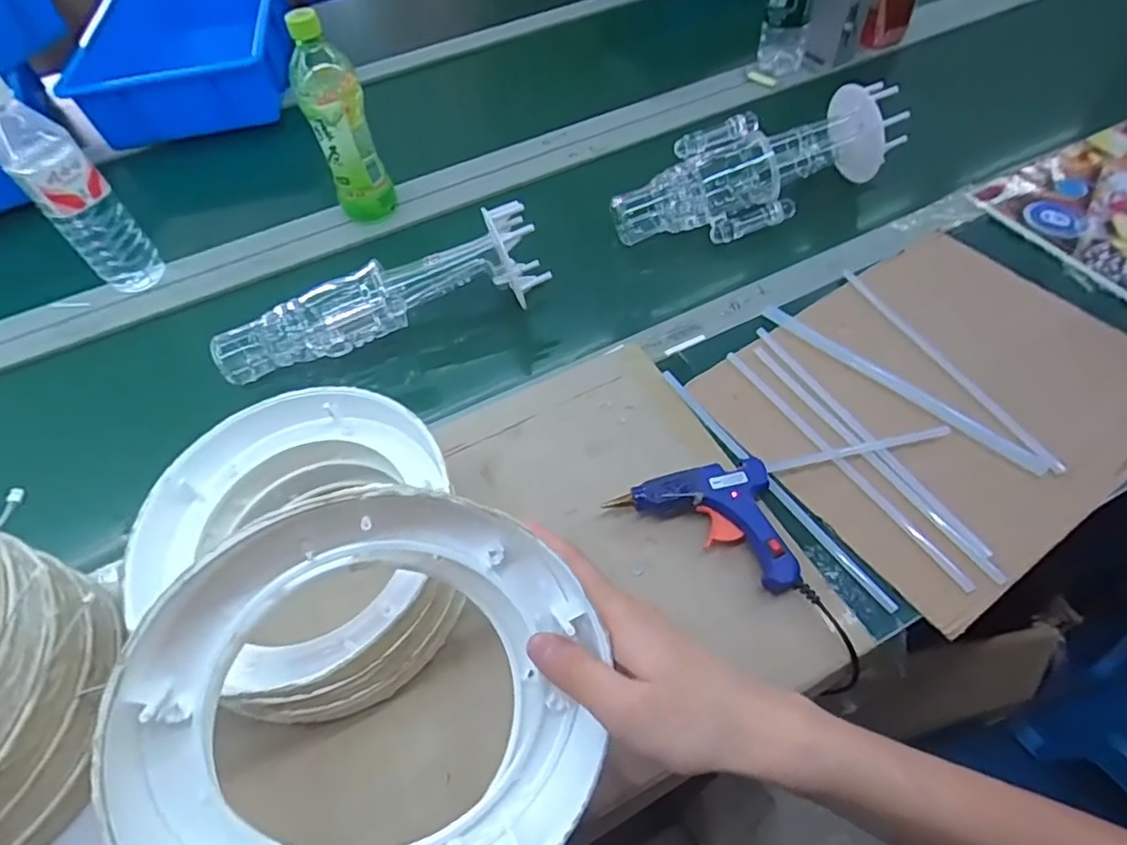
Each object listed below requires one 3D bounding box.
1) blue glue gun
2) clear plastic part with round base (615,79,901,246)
[{"bbox_3d":[0.109,0.087,0.465,0.120,0.032,0.103,-13,55,-4],"label":"blue glue gun"},{"bbox_3d":[0.205,-0.284,0.685,0.311,0.094,0.113,-19,55,-8],"label":"clear plastic part with round base"}]

